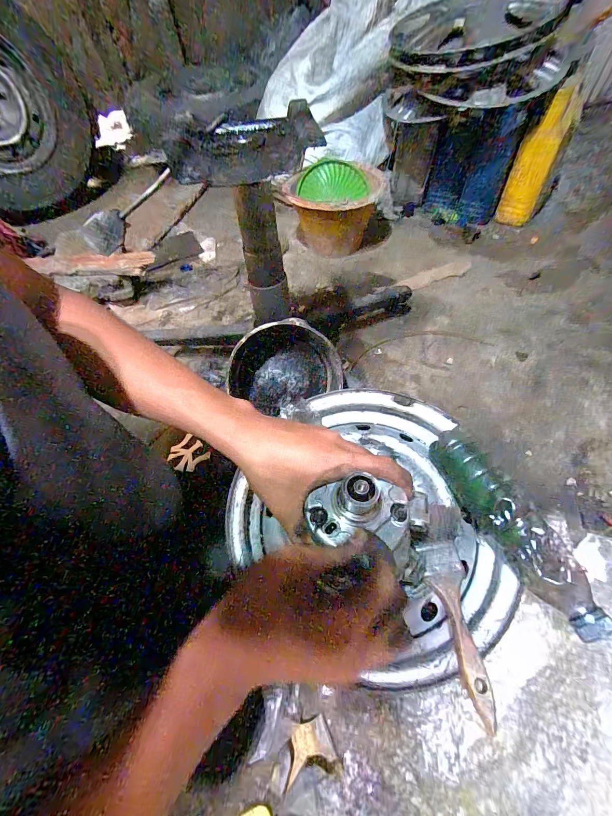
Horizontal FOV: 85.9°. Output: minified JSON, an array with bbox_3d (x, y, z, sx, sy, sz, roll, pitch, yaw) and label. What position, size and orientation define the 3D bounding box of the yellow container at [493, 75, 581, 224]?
[{"bbox_3d":[0.659,-0.707,0.932,0.108,0.305,0.112,30,64,20],"label":"yellow container"}]

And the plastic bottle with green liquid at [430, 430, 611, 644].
[{"bbox_3d":[0.227,0.123,0.372,0.061,0.050,0.232,-26,60,-13],"label":"plastic bottle with green liquid"}]

